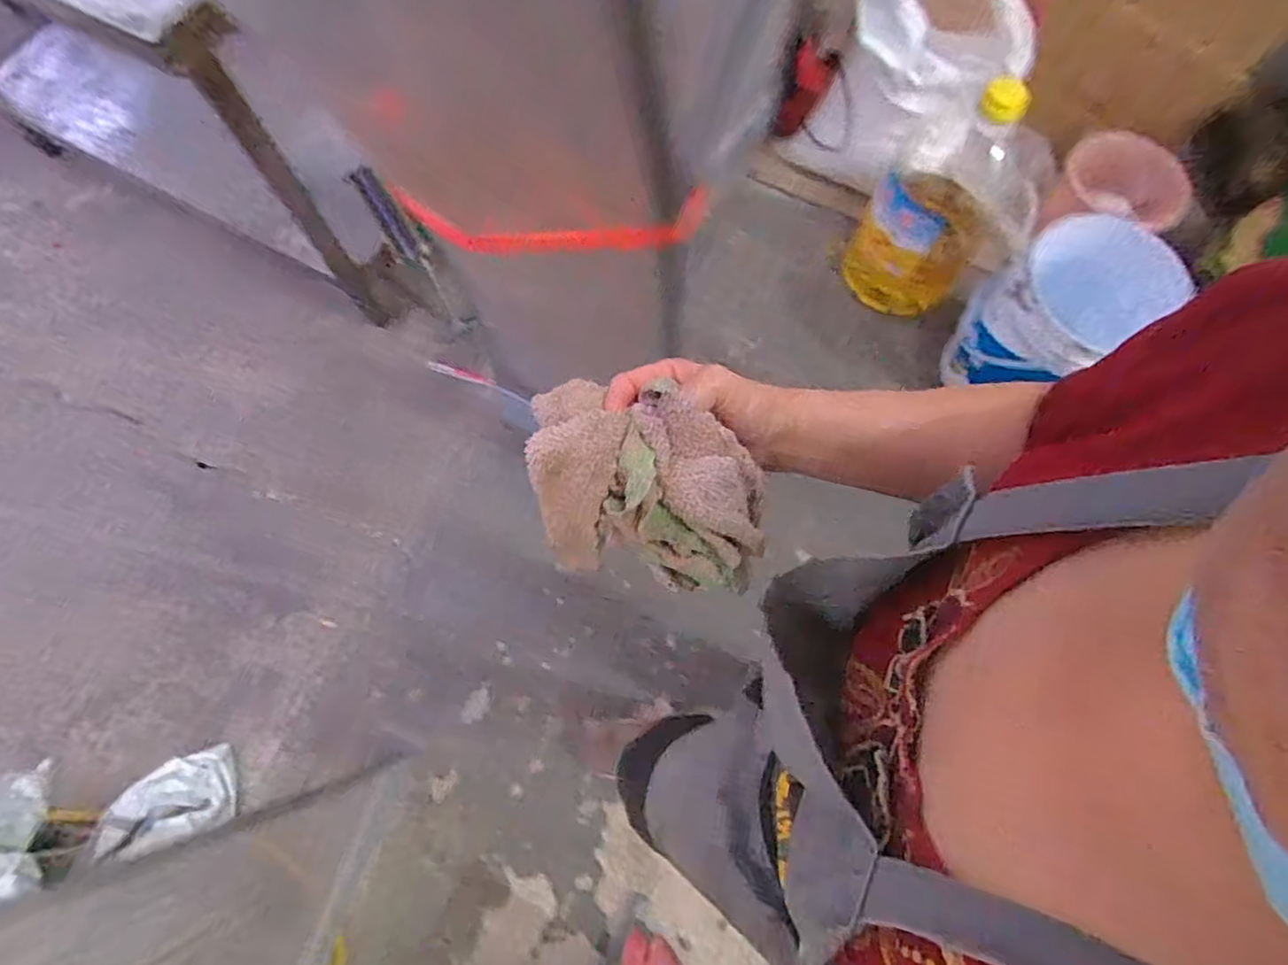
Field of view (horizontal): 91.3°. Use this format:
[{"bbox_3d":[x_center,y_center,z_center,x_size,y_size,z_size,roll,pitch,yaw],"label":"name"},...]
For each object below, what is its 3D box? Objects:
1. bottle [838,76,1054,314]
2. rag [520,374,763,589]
[{"bbox_3d":[0.646,-0.618,1.350,0.254,0.509,0.287,28,72,7],"label":"bottle"},{"bbox_3d":[0.002,0.004,0.379,0.145,0.078,0.094,14,73,2],"label":"rag"}]

